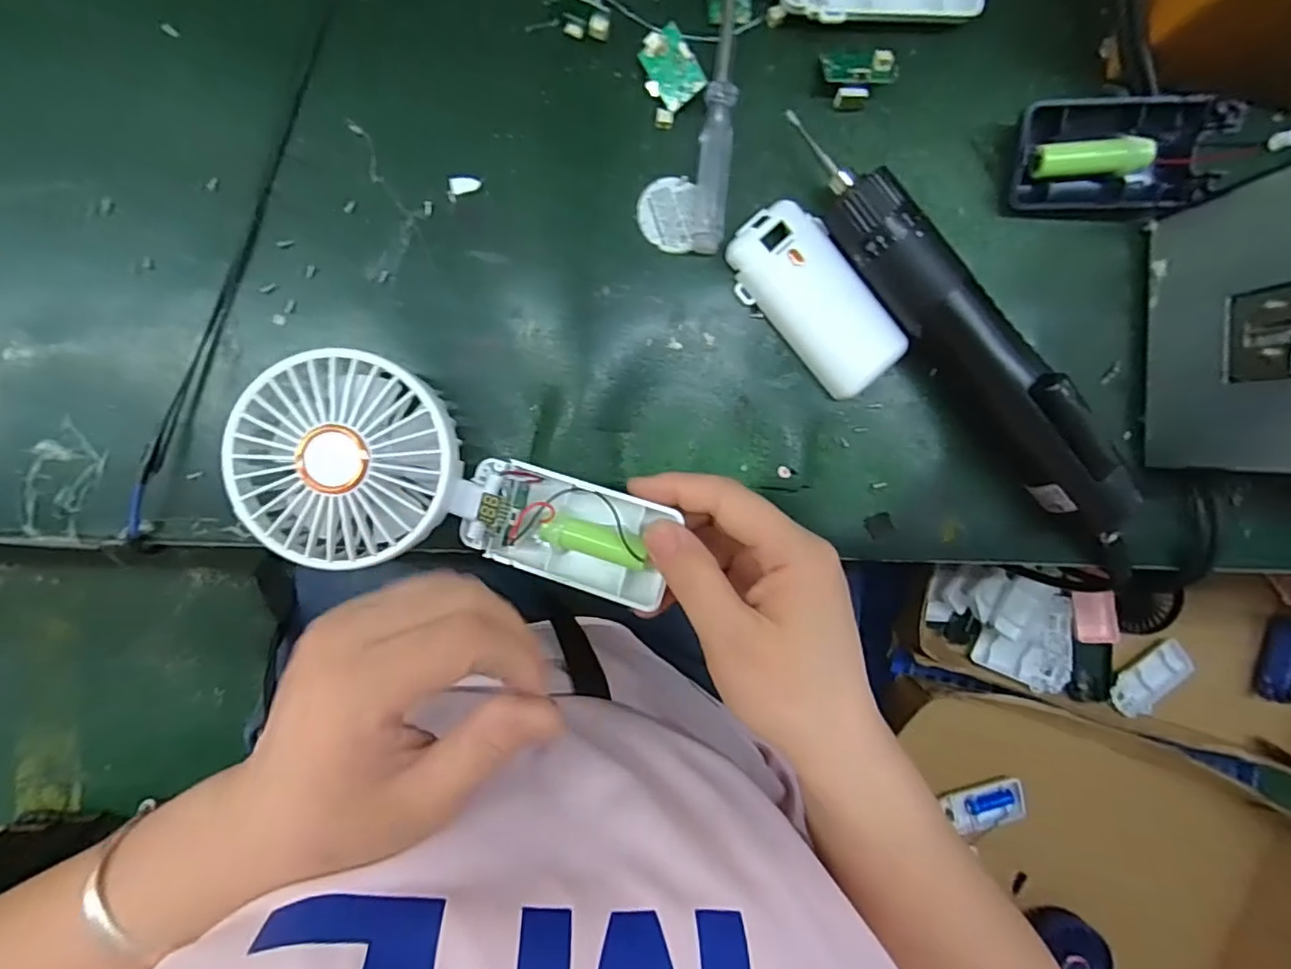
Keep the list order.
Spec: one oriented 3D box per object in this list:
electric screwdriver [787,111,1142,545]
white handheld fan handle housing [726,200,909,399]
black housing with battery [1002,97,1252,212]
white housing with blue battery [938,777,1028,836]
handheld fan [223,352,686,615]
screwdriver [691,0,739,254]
[{"bbox_3d":[0.145,-0.068,0.274,0.031,0.044,0.229,-41,95,-1],"label":"electric screwdriver"},{"bbox_3d":[0.080,-0.087,0.283,0.044,0.016,0.093,-38,95,-1],"label":"white handheld fan handle housing"},{"bbox_3d":[0.217,-0.150,0.281,0.088,0.032,0.045,1,93,-4],"label":"black housing with battery"},{"bbox_3d":[0.372,0.348,0.653,0.078,0.023,0.044,-13,94,-4],"label":"white housing with blue battery"},{"bbox_3d":[-0.079,0.004,0.252,0.173,0.028,0.079,18,92,-10],"label":"handheld fan"},{"bbox_3d":[0.035,-0.175,0.276,0.015,0.010,0.133,6,93,-4],"label":"screwdriver"}]

